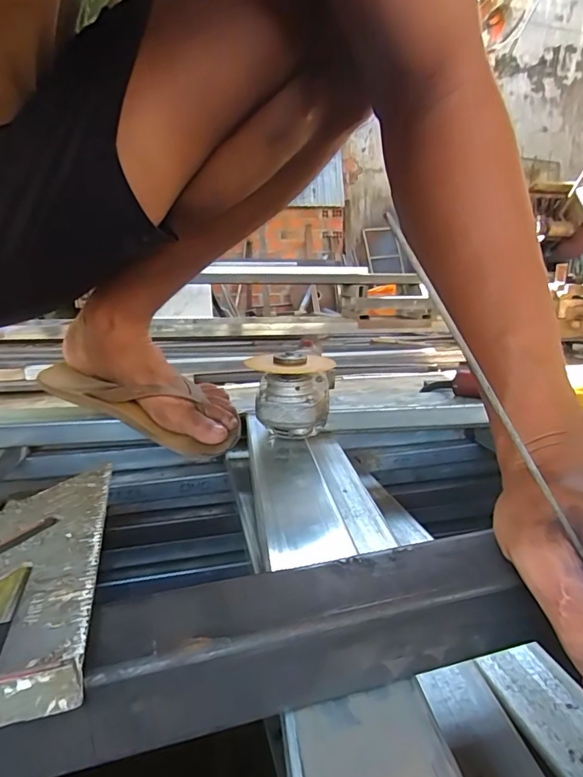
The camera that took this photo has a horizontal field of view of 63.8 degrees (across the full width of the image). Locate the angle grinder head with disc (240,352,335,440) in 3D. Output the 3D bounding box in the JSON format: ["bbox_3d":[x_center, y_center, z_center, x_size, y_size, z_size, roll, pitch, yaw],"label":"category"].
[{"bbox_3d":[0.001,0.001,0.443,0.077,0.071,0.077,1,14,3],"label":"angle grinder head with disc"}]

